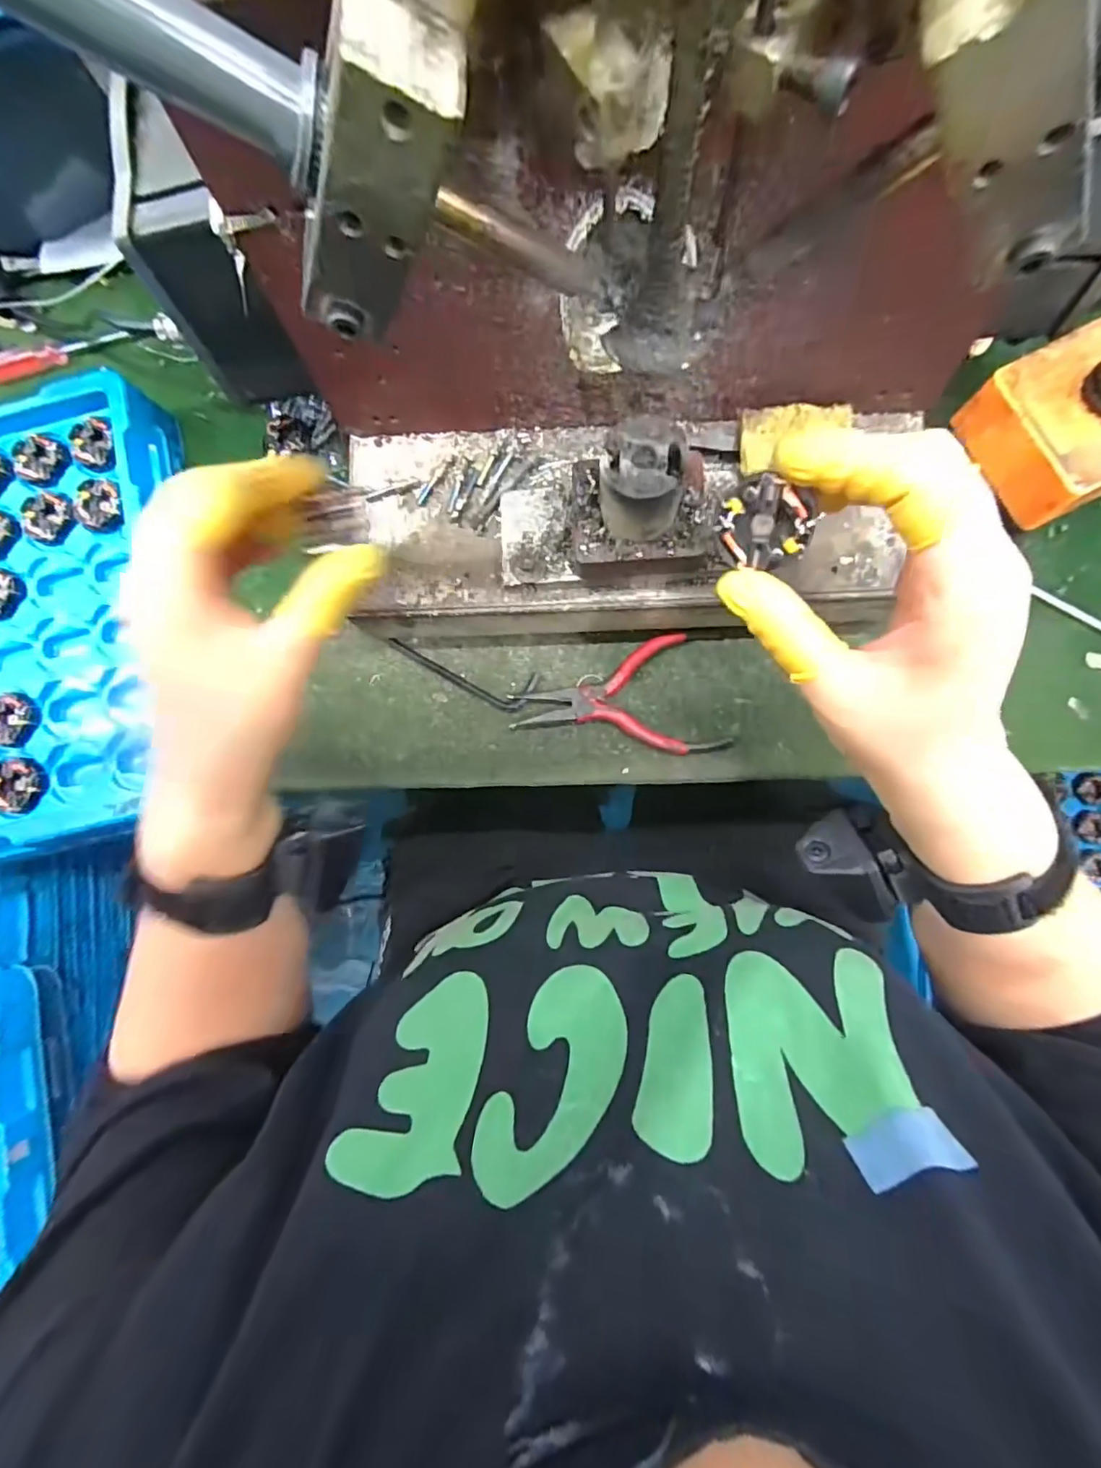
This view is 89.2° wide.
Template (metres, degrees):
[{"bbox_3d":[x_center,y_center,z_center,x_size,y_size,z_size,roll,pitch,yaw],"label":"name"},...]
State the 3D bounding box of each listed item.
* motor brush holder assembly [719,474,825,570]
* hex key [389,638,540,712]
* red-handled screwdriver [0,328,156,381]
[{"bbox_3d":[0.072,-0.070,0.187,0.027,0.012,0.026,40,121,-4],"label":"motor brush holder assembly"},{"bbox_3d":[-0.054,-0.034,0.334,0.090,0.007,0.025,14,86,6],"label":"hex key"},{"bbox_3d":[-0.331,-0.263,0.383,0.108,0.015,0.012,-29,82,-15],"label":"red-handled screwdriver"}]

